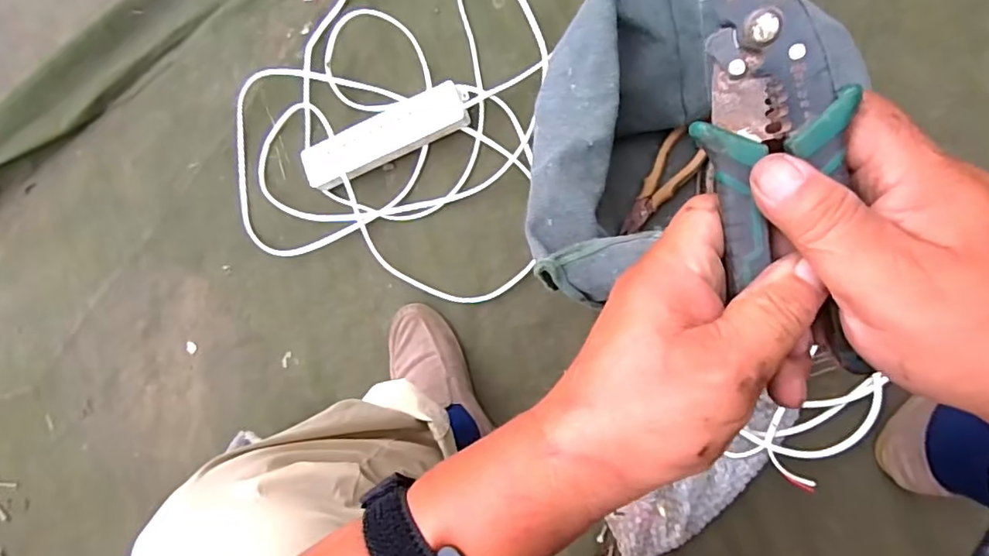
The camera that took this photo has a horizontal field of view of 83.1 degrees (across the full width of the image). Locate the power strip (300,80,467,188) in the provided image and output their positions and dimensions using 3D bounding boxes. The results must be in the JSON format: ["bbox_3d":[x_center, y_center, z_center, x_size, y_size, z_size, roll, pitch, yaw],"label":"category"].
[{"bbox_3d":[-0.144,-0.189,0.752,0.236,0.036,0.063,-23,85,9],"label":"power strip"}]

